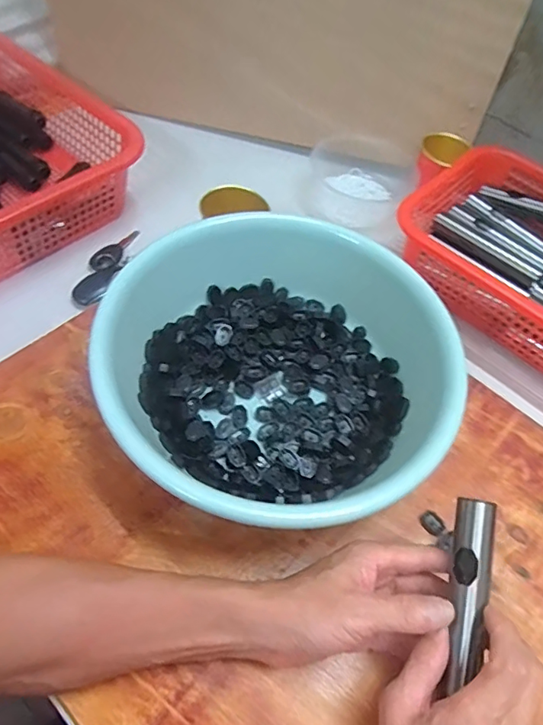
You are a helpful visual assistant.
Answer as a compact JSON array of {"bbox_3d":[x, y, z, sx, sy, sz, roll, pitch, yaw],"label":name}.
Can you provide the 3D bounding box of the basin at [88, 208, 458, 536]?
[{"bbox_3d":[0.006,0.006,0.448,0.298,0.099,0.288,3,56,-4],"label":"basin"}]

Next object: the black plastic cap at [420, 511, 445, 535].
[{"bbox_3d":[0.142,0.141,0.434,0.014,0.006,0.020,-35,66,-25],"label":"black plastic cap"}]

